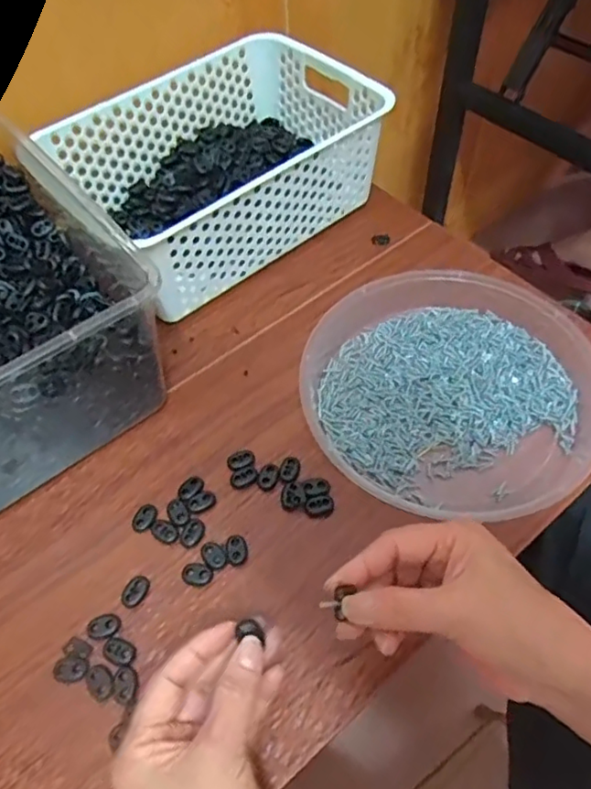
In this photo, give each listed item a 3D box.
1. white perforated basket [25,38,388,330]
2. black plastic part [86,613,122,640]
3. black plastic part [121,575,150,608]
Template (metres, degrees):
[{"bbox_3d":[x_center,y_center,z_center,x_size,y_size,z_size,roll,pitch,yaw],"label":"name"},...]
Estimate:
[{"bbox_3d":[-0.071,-0.228,0.585,0.279,0.101,0.205,-37,62,-21],"label":"white perforated basket"},{"bbox_3d":[-0.130,0.157,0.396,0.022,0.006,0.016,-8,56,-3],"label":"black plastic part"},{"bbox_3d":[-0.112,0.139,0.411,0.015,0.009,0.022,30,62,20],"label":"black plastic part"}]

